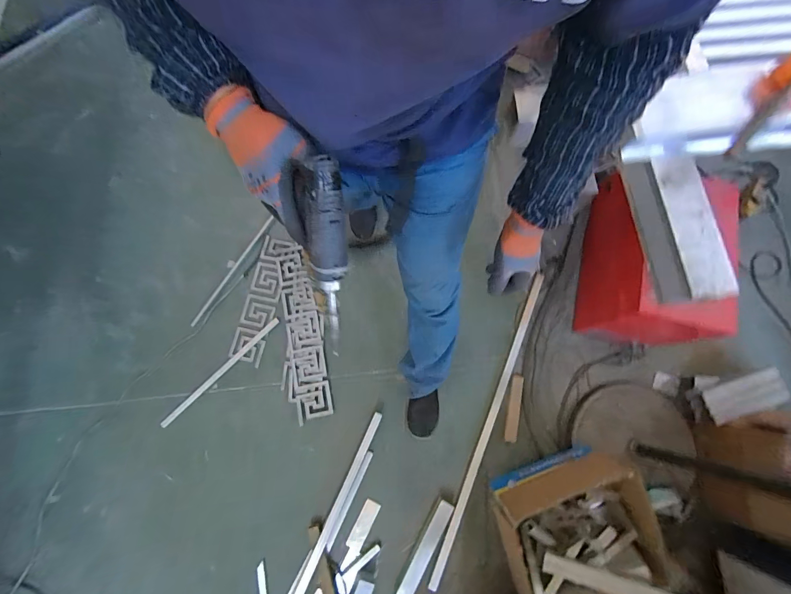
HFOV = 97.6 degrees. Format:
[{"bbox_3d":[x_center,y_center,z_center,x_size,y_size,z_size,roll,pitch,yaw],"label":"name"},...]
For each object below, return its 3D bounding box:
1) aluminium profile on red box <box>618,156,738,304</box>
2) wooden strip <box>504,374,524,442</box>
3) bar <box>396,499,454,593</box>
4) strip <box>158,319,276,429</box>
[{"bbox_3d":[0.636,-0.157,0.787,0.106,0.108,0.338,-7,77,-1],"label":"aluminium profile on red box"},{"bbox_3d":[0.394,0.366,1.145,0.041,0.012,0.212,13,78,3],"label":"wooden strip"},{"bbox_3d":[0.088,0.773,1.055,0.050,0.028,0.307,29,79,7],"label":"bar"},{"bbox_3d":[-0.599,0.256,1.187,0.026,0.021,0.501,43,81,9],"label":"strip"}]

